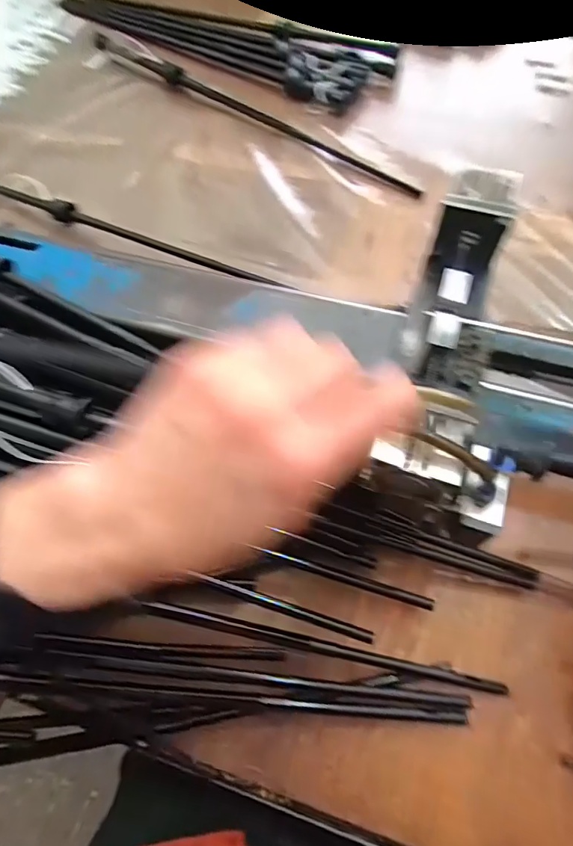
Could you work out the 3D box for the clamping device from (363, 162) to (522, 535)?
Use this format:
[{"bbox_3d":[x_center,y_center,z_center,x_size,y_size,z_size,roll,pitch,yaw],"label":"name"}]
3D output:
[{"bbox_3d":[0.128,-0.058,0.339,0.097,0.082,0.270,15,67,11],"label":"clamping device"}]

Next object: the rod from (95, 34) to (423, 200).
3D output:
[{"bbox_3d":[-0.060,-0.437,0.659,0.572,0.022,0.030,34,71,16],"label":"rod"}]

